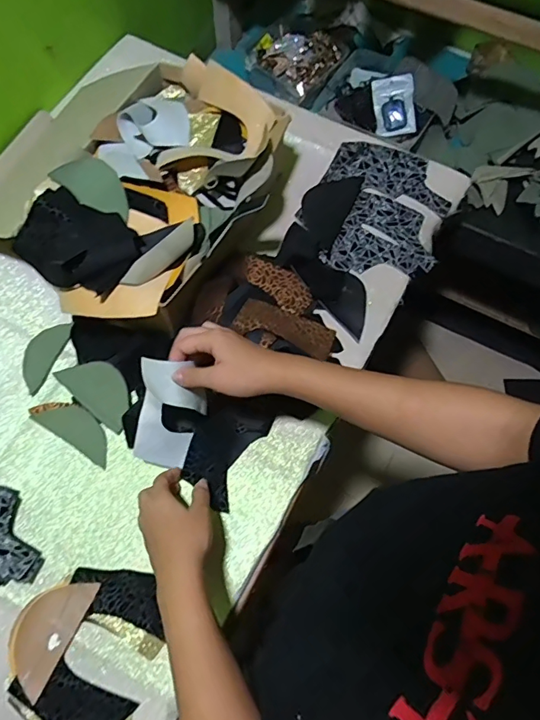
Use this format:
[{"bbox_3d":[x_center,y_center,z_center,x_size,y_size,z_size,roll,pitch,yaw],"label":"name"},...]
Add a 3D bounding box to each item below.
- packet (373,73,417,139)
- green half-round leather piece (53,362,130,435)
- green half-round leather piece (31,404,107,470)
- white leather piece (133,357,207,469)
[{"bbox_3d":[0.222,-0.452,0.834,0.067,0.014,0.097,-3,105,21],"label":"packet"},{"bbox_3d":[-0.210,0.033,0.575,0.107,0.008,0.056,37,86,14],"label":"green half-round leather piece"},{"bbox_3d":[-0.229,0.082,0.564,0.103,0.004,0.042,33,77,5],"label":"green half-round leather piece"},{"bbox_3d":[-0.106,0.056,0.501,0.063,0.141,0.037,15,35,4],"label":"white leather piece"}]

